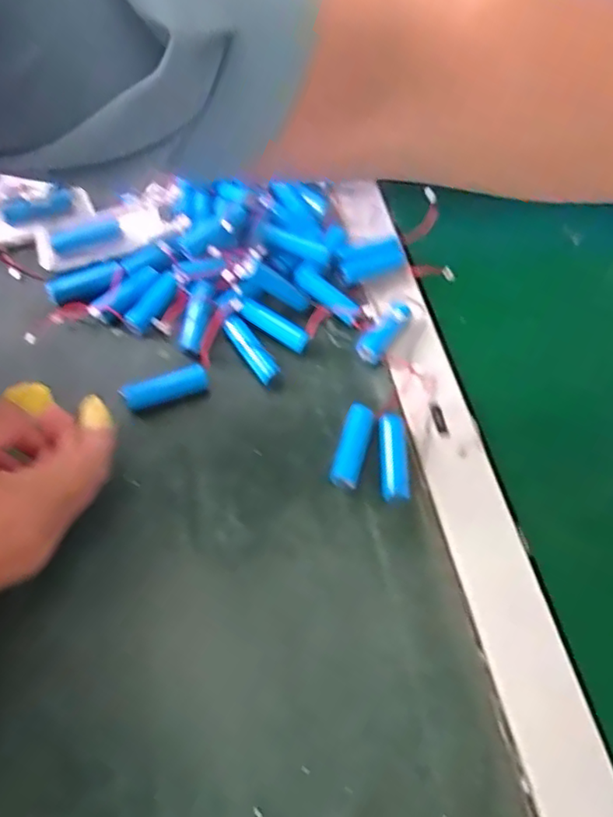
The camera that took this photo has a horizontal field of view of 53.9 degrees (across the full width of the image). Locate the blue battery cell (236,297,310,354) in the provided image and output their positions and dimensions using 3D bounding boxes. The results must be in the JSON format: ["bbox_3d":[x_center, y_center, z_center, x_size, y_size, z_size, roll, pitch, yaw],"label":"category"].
[{"bbox_3d":[-0.022,-0.056,0.405,0.051,0.012,0.012,28,59,13],"label":"blue battery cell"}]

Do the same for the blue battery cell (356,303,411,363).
[{"bbox_3d":[0.050,-0.049,0.391,0.013,0.017,0.042,46,109,20],"label":"blue battery cell"}]

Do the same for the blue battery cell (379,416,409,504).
[{"bbox_3d":[0.052,0.029,0.355,0.016,0.011,0.053,1,57,-4],"label":"blue battery cell"}]

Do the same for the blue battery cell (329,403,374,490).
[{"bbox_3d":[0.027,0.023,0.358,0.017,0.012,0.051,15,57,5],"label":"blue battery cell"}]

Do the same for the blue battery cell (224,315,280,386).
[{"bbox_3d":[-0.036,-0.039,0.393,0.012,0.012,0.051,-29,64,-21],"label":"blue battery cell"}]

